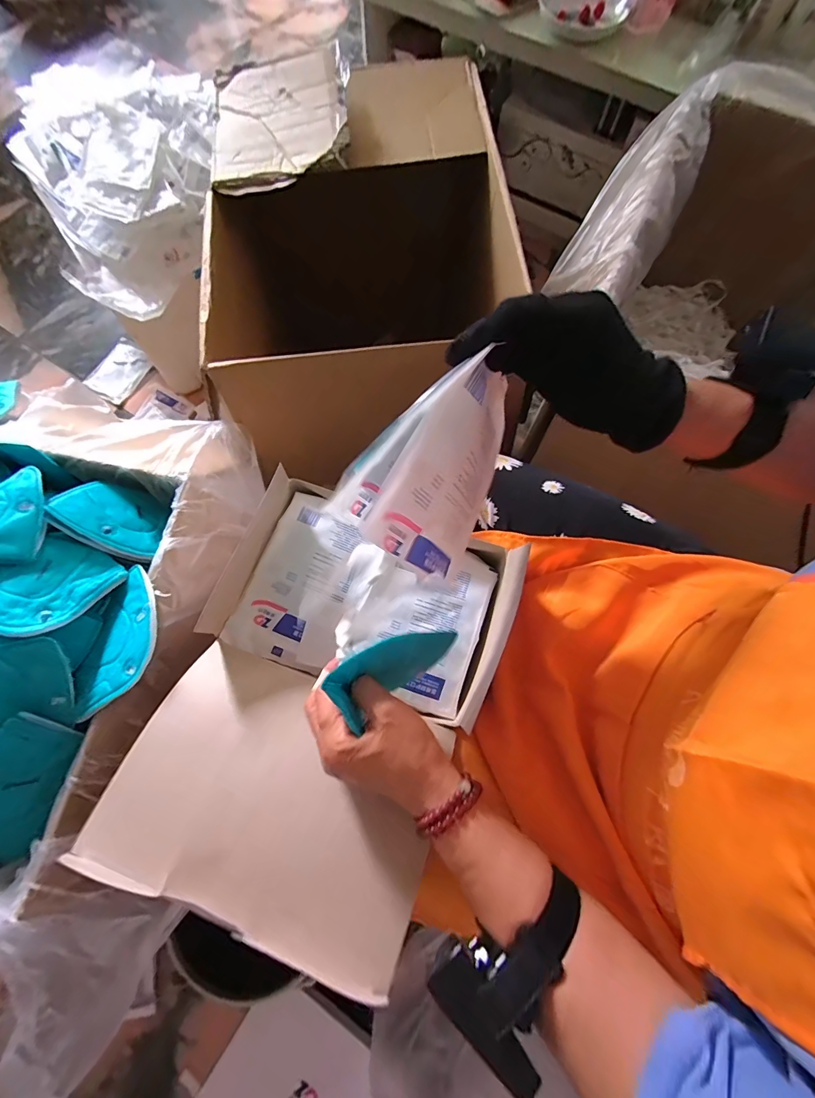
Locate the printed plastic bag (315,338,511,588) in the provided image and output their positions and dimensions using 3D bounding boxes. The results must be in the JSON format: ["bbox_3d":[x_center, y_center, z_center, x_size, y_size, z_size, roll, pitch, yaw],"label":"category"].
[{"bbox_3d":[0.025,-0.065,0.300,0.089,0.093,0.158,32,75,8],"label":"printed plastic bag"}]

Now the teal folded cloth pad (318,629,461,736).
[{"bbox_3d":[-0.011,0.091,0.330,0.101,0.056,0.043,-38,77,-12],"label":"teal folded cloth pad"}]

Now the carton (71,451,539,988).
[{"bbox_3d":[-0.071,0.121,0.392,0.287,0.104,0.361,19,74,5],"label":"carton"}]

